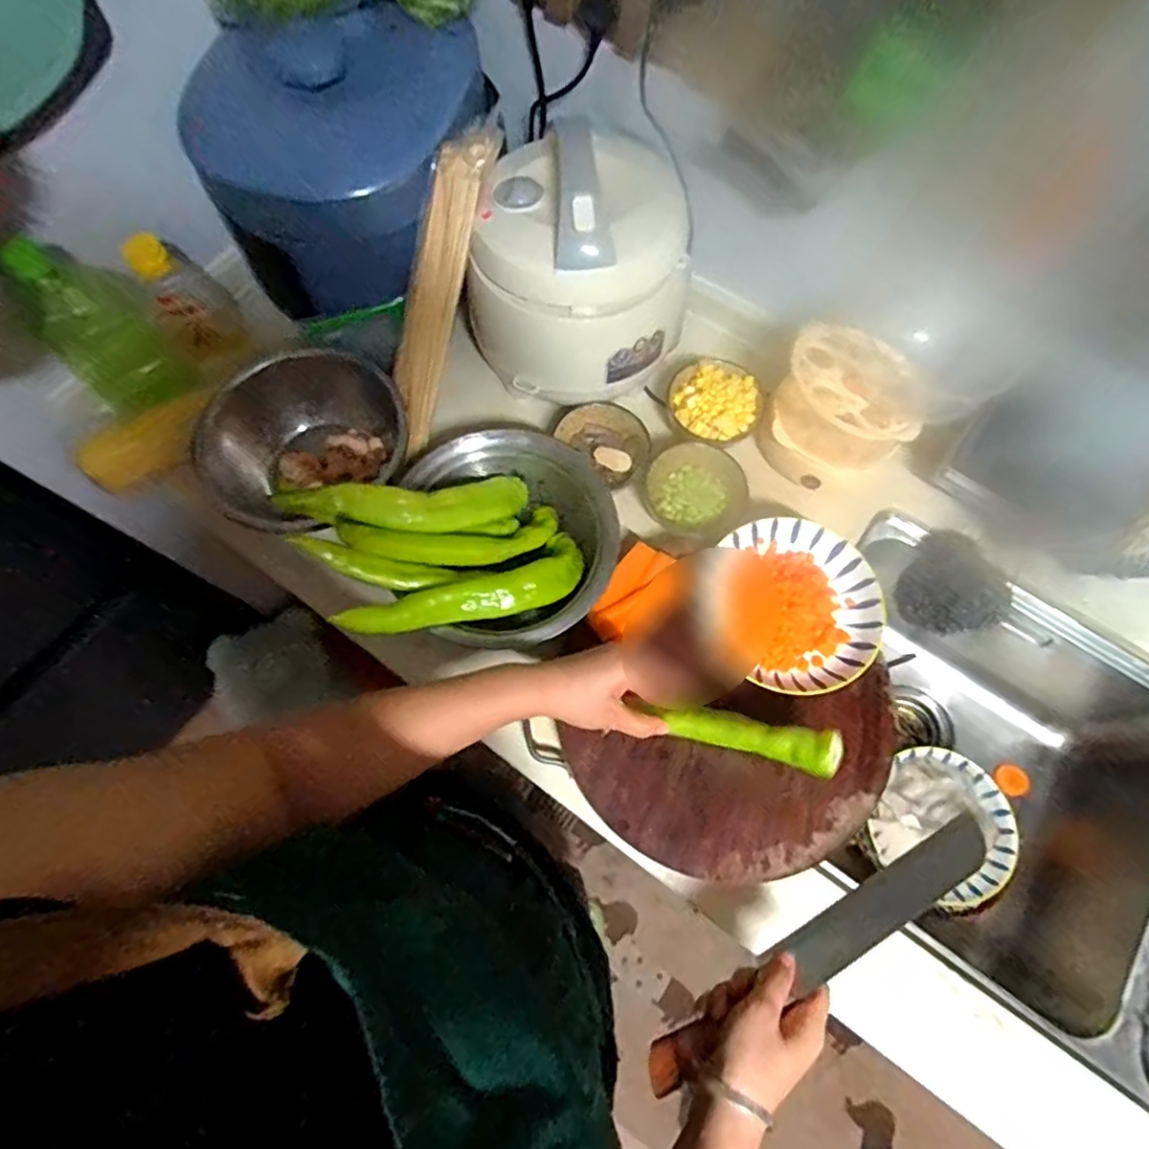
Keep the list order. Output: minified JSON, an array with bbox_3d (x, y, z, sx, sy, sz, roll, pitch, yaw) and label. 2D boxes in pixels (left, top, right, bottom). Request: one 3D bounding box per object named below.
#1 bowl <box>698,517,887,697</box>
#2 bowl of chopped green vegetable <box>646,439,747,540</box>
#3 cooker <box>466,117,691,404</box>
[{"bbox_3d":[0.210,0.032,0.614,0.173,0.029,0.176,0,70,0],"label":"bowl"},{"bbox_3d":[0.136,-0.092,0.694,0.109,0.036,0.105,43,75,13],"label":"bowl of chopped green vegetable"},{"bbox_3d":[0.009,-0.312,0.644,0.203,0.192,0.203,32,73,10],"label":"cooker"}]

